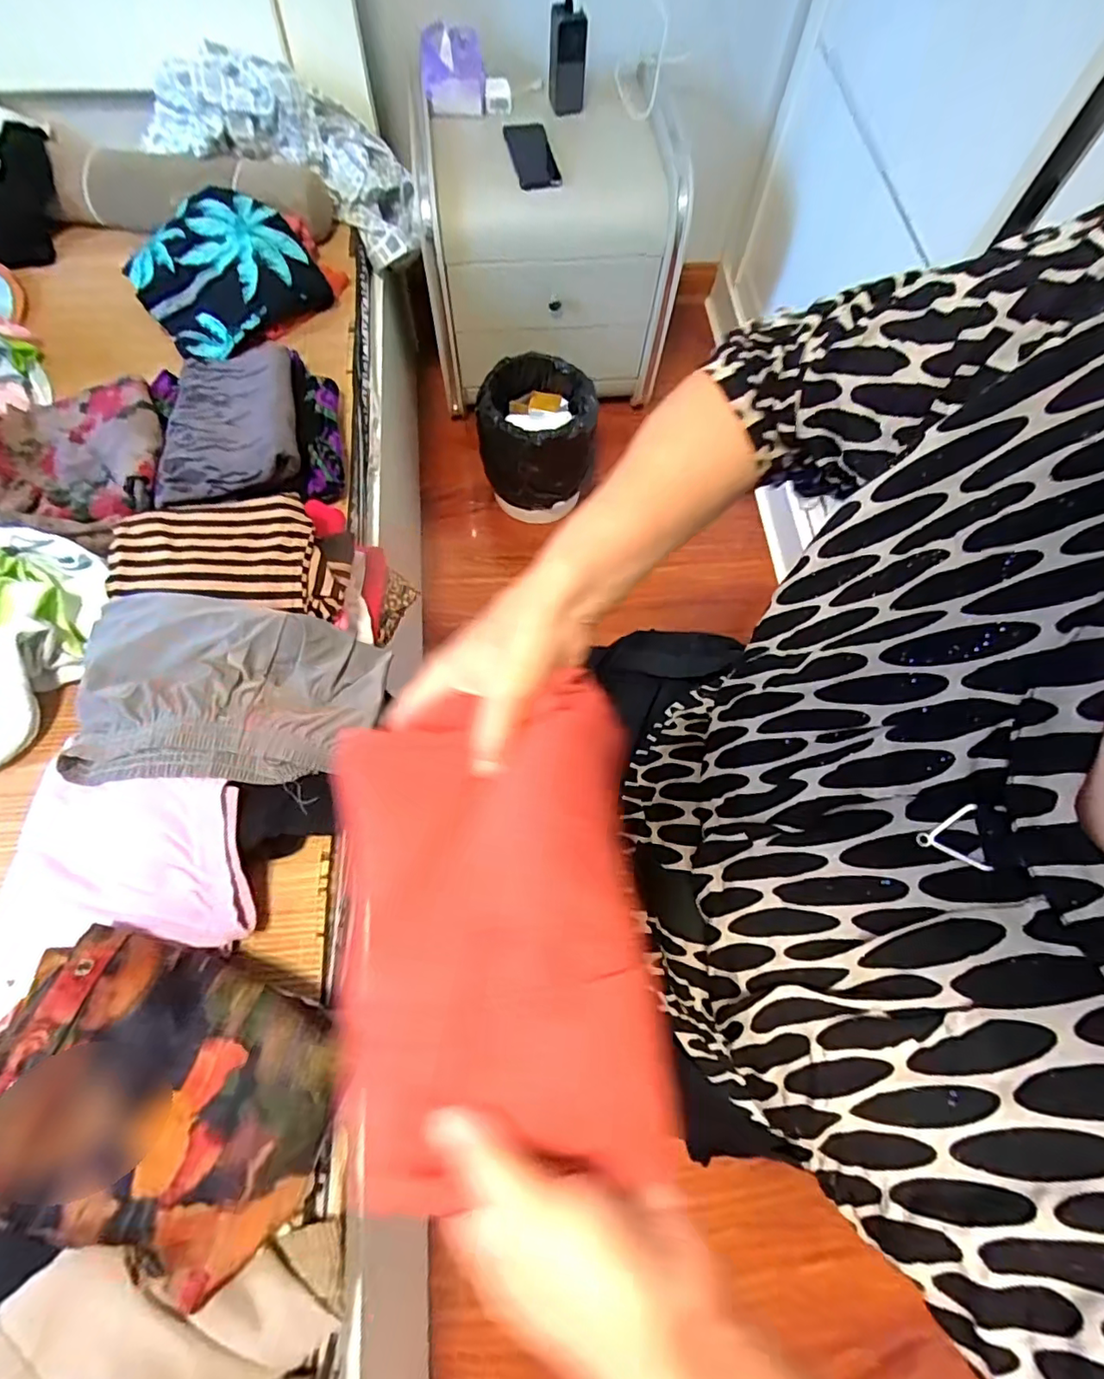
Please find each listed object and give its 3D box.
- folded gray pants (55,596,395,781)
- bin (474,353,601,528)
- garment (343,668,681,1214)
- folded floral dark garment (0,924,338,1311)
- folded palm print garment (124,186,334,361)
[{"bbox_3d":[-0.330,0.000,0.586,0.305,0.059,0.183,1,69,0],"label":"folded gray pants"},{"bbox_3d":[-0.030,-0.522,1.222,0.227,0.238,0.211,1,69,0],"label":"bin"},{"bbox_3d":[-0.029,0.105,0.280,0.144,0.036,0.215,-5,69,-3],"label":"garment"},{"bbox_3d":[-0.343,0.334,0.468,0.308,0.078,0.216,19,70,6],"label":"folded floral dark garment"},{"bbox_3d":[-0.531,-0.677,0.933,0.261,0.097,0.251,-38,74,-14],"label":"folded palm print garment"}]

